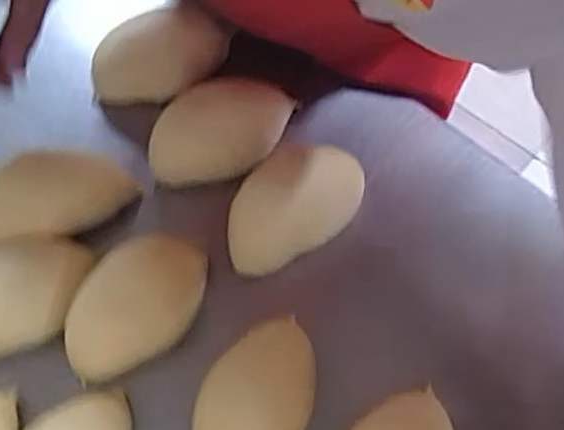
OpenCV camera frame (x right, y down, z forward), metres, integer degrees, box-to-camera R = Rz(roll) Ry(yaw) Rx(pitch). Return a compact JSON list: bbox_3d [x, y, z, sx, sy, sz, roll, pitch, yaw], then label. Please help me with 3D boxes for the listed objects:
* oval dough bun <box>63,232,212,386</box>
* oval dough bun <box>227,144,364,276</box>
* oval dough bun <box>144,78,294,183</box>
[{"bbox_3d":[-0.114,0.074,0.514,0.078,0.044,0.113,37,74,17],"label":"oval dough bun"},{"bbox_3d":[0.007,-0.004,0.536,0.082,0.059,0.126,38,74,17],"label":"oval dough bun"},{"bbox_3d":[-0.045,-0.068,0.563,0.132,0.057,0.075,-33,69,-10],"label":"oval dough bun"}]

